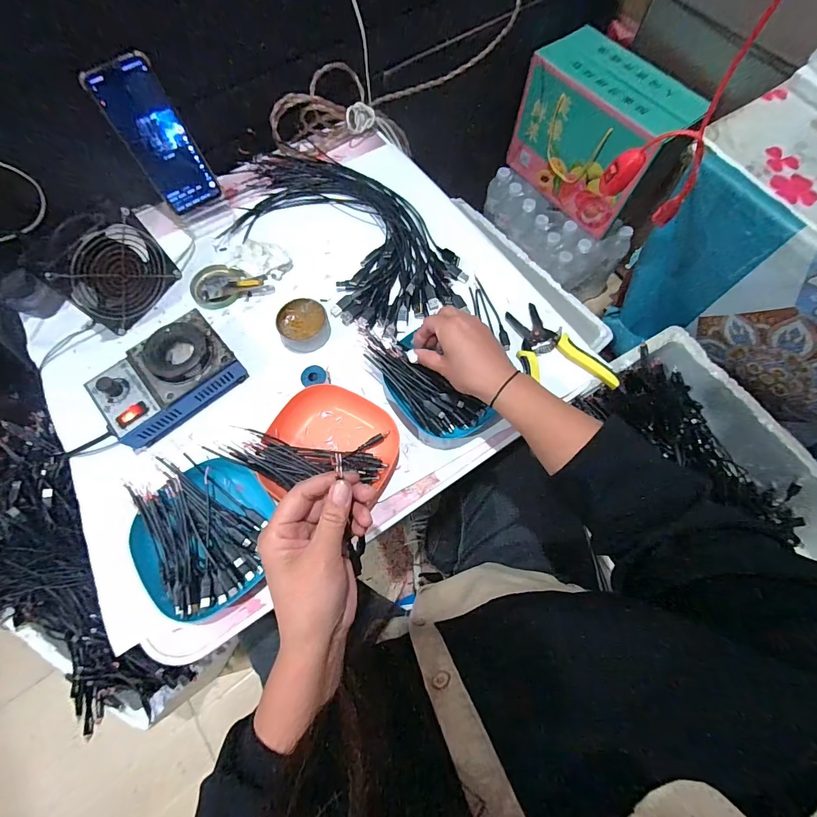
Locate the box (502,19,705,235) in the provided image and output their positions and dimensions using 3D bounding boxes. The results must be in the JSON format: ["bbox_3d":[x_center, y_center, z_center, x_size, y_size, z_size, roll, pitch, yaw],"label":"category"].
[{"bbox_3d":[0.414,-0.600,0.854,0.170,0.235,0.325,-36,75,-12],"label":"box"}]

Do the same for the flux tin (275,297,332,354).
[{"bbox_3d":[-0.133,-0.106,0.496,0.062,0.030,0.058,0,71,0],"label":"flux tin"}]

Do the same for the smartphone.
[{"bbox_3d":[-0.323,-0.347,0.506,0.072,0.163,0.009,-33,48,-11],"label":"smartphone"}]

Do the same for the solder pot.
[{"bbox_3d":[-0.282,-0.035,0.455,0.152,0.060,0.098,-41,76,-13],"label":"solder pot"}]

